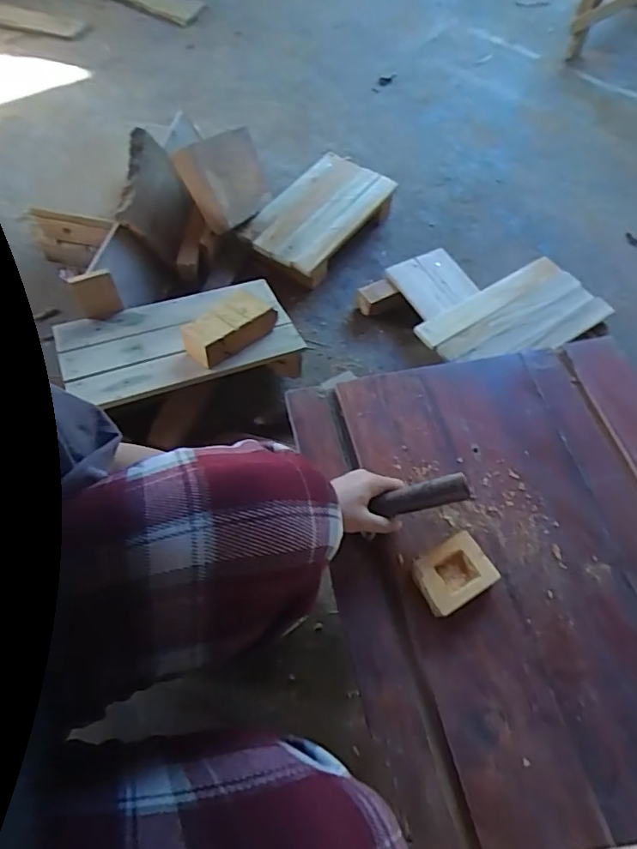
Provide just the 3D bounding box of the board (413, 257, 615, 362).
[{"bbox_3d":[0.350,-0.186,0.958,0.310,0.028,0.168,-30,67,-18],"label":"board"}]

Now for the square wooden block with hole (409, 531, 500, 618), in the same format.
[{"bbox_3d":[0.150,0.171,0.608,0.084,0.032,0.065,-27,66,-17],"label":"square wooden block with hole"}]

